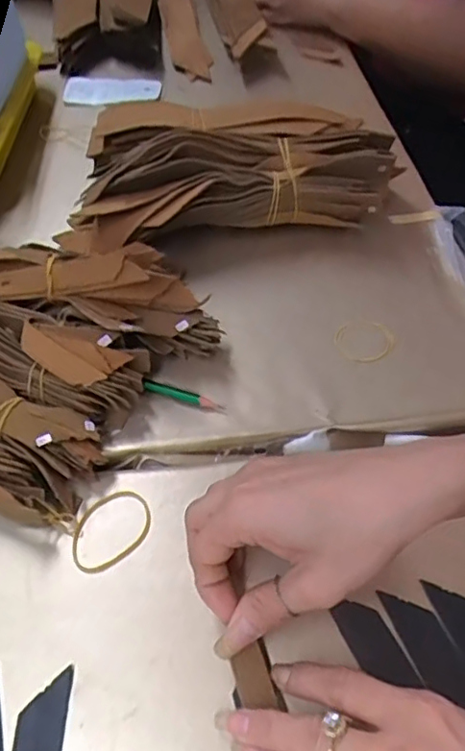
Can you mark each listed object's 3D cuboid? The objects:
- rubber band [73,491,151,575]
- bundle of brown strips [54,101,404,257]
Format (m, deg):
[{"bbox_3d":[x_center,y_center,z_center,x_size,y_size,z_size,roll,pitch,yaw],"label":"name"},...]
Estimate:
[{"bbox_3d":[-0.071,0.089,0.347,0.052,0.004,0.037,-35,59,-24],"label":"rubber band"},{"bbox_3d":[-0.004,-0.157,0.487,0.271,0.077,0.096,-8,52,-6],"label":"bundle of brown strips"}]

